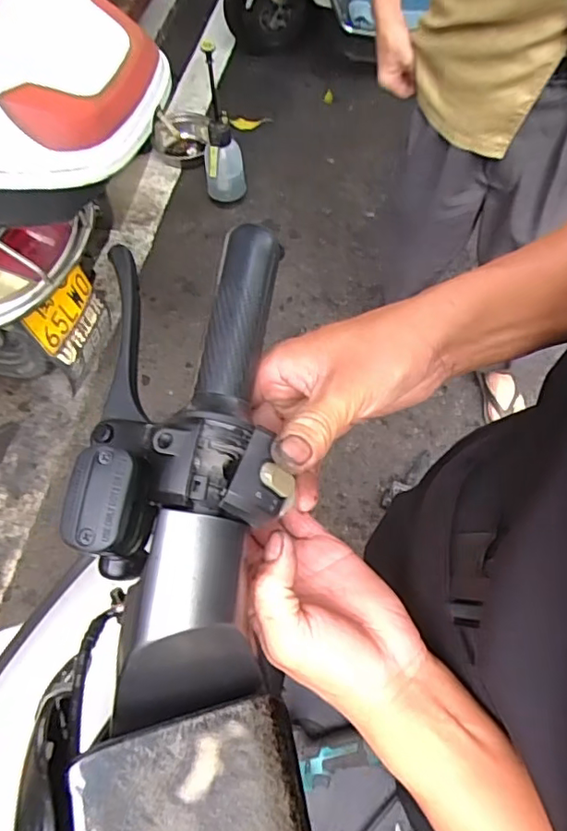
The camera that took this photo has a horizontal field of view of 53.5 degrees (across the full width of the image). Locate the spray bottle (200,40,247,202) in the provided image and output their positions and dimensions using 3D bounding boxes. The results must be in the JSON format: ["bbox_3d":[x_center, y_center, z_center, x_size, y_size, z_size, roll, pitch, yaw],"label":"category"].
[{"bbox_3d":[-0.195,-0.875,1.756,0.128,0.468,0.146,-2,61,-1],"label":"spray bottle"}]

